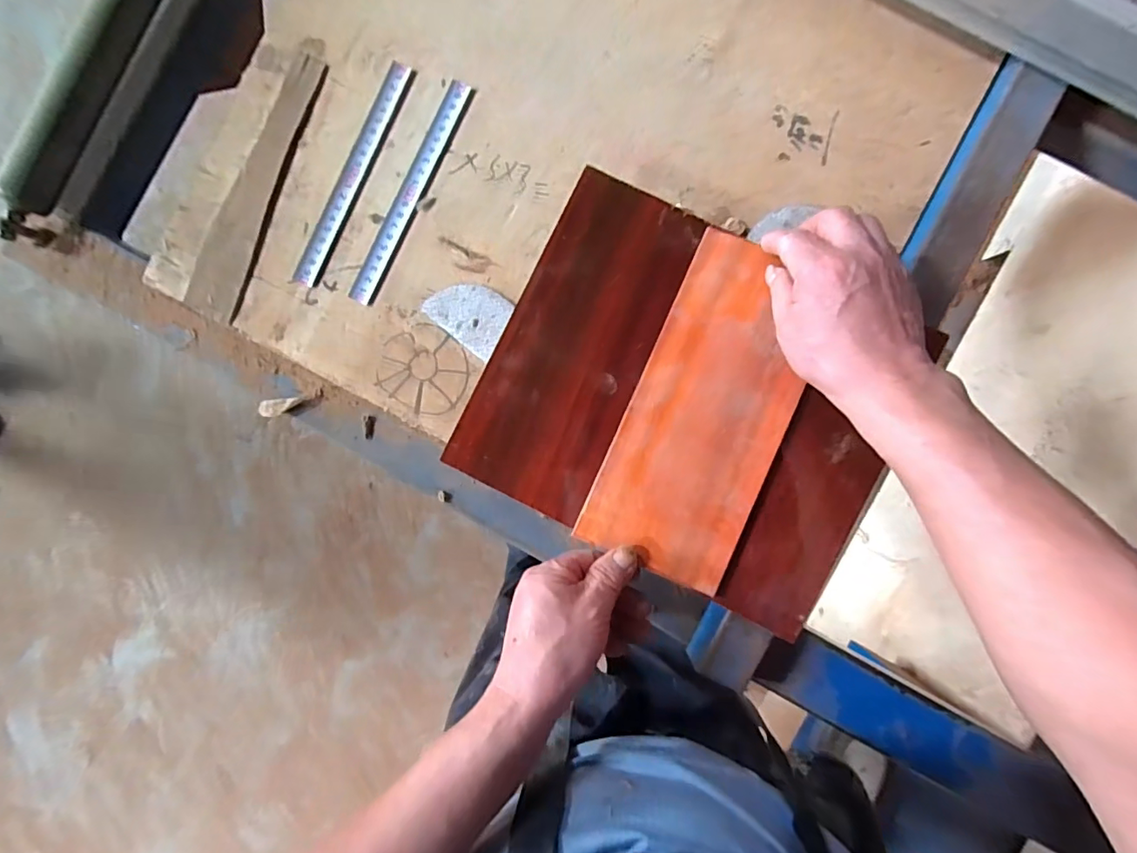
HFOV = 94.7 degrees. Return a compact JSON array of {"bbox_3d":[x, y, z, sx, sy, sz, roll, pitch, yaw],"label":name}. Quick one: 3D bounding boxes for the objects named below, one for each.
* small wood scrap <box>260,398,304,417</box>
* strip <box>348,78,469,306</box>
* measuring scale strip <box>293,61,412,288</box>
[{"bbox_3d":[-0.248,-0.017,0.452,0.039,0.008,0.015,-7,87,3],"label":"small wood scrap"},{"bbox_3d":[-0.132,-0.195,0.436,0.017,0.004,0.199,26,89,4],"label":"strip"},{"bbox_3d":[-0.182,-0.211,0.441,0.020,0.004,0.199,25,91,4],"label":"measuring scale strip"}]

